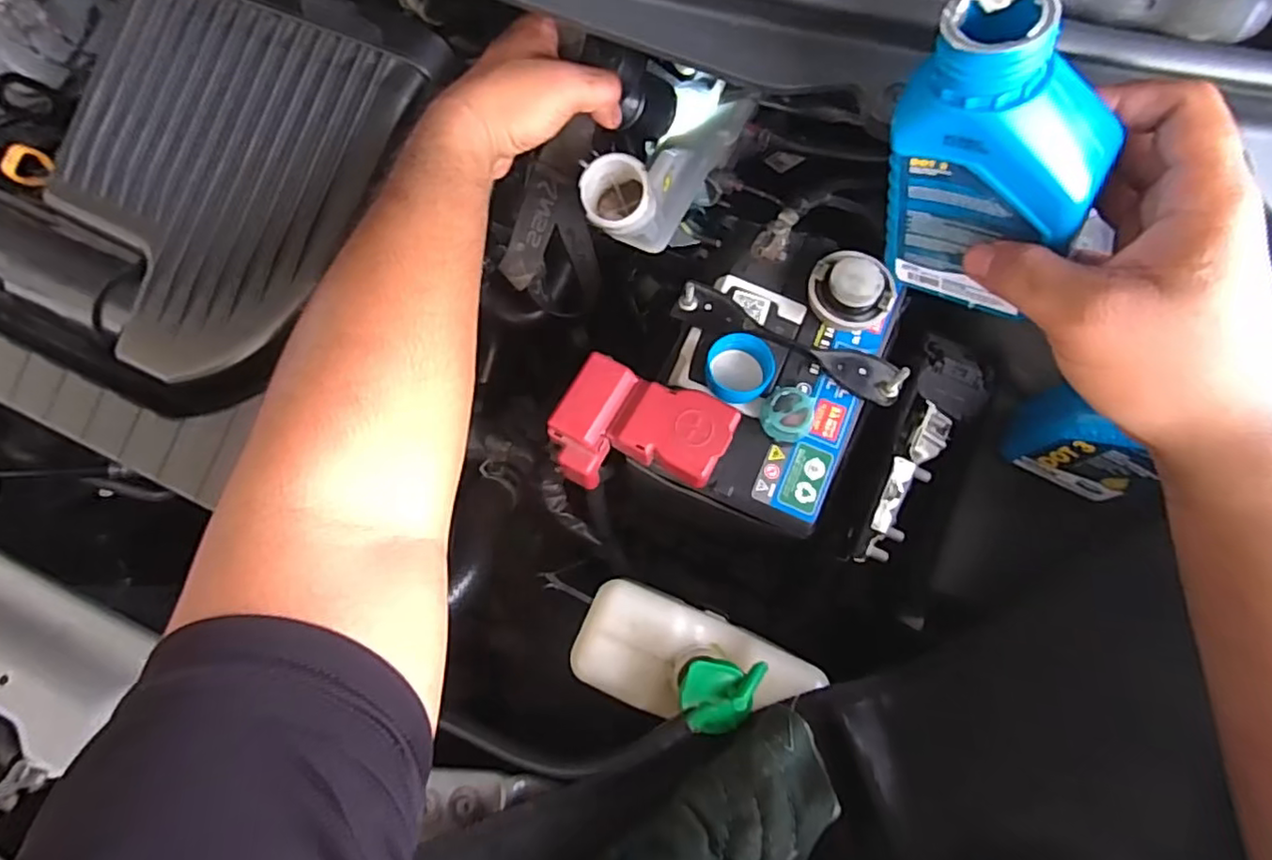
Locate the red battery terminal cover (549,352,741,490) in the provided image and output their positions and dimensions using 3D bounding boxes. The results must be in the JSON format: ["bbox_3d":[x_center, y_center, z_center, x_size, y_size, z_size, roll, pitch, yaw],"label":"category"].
[{"bbox_3d":[0.002,0.005,0.376,0.097,0.041,0.069,21,75,7],"label":"red battery terminal cover"}]

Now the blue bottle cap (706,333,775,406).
[{"bbox_3d":[0.063,-0.036,0.389,0.041,0.021,0.040,0,74,1],"label":"blue bottle cap"}]

